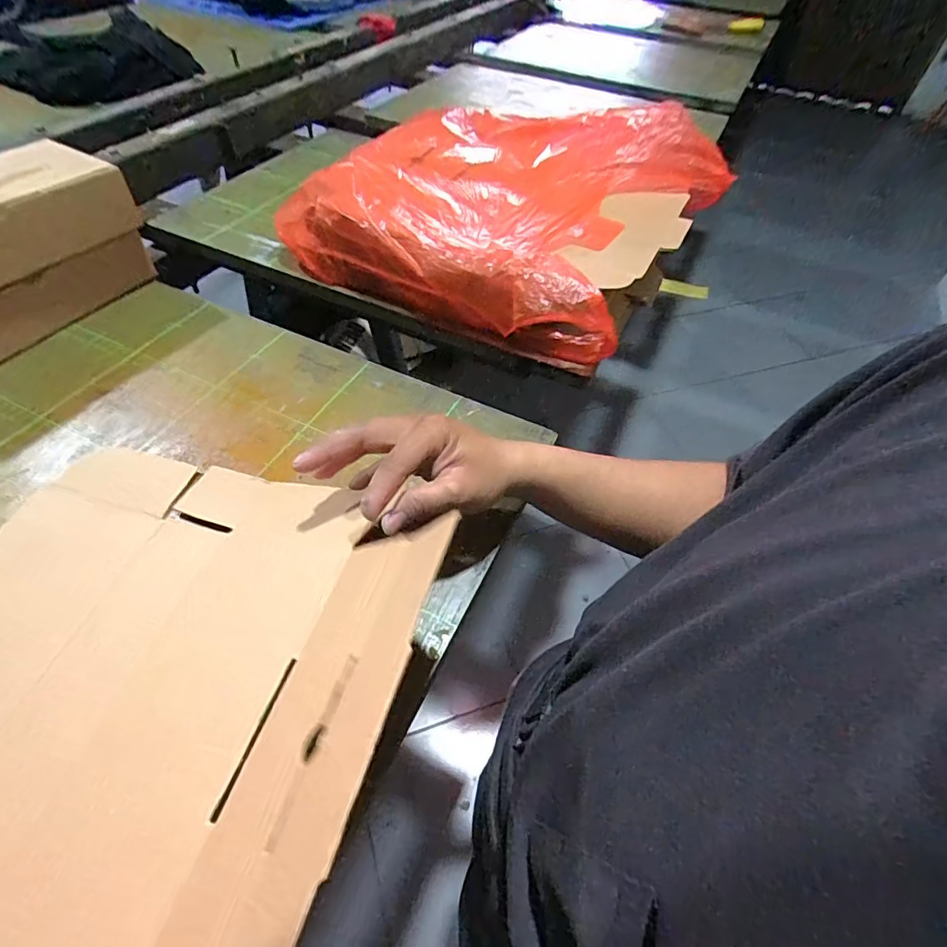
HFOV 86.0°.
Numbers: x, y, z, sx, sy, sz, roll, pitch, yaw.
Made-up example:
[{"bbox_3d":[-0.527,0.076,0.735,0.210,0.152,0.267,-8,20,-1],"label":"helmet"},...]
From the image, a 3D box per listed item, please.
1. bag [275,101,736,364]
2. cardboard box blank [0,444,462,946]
[{"bbox_3d":[0.037,-0.313,0.593,0.377,0.127,0.364,28,56,17],"label":"bag"},{"bbox_3d":[-0.199,0.100,0.261,0.324,0.115,0.313,15,53,8],"label":"cardboard box blank"}]

